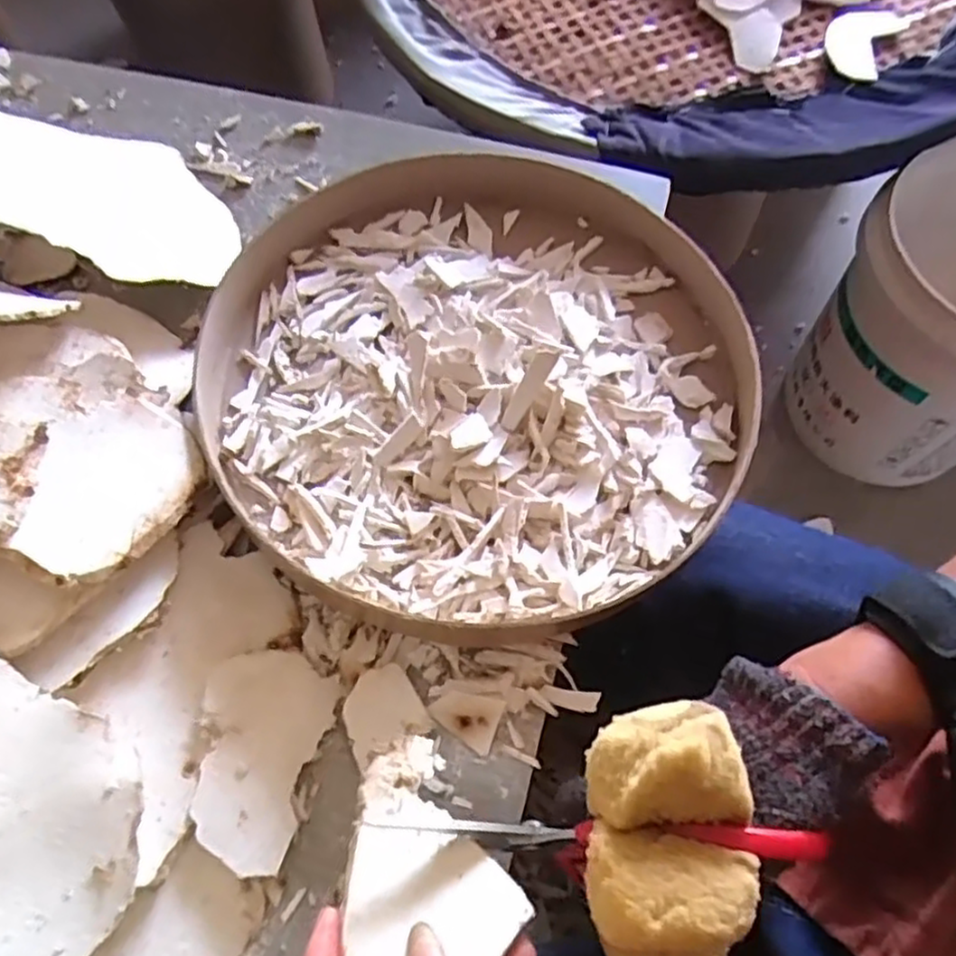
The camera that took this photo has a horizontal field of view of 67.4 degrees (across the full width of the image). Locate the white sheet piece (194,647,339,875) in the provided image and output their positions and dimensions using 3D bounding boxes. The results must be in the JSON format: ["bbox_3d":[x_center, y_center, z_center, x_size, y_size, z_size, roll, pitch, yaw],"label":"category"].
[{"bbox_3d":[-0.106,0.129,0.338,0.060,0.004,0.092,25,59,-14],"label":"white sheet piece"}]

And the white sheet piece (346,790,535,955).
[{"bbox_3d":[-0.028,0.172,0.283,0.074,0.005,0.072,35,66,24],"label":"white sheet piece"}]

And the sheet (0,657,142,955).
[{"bbox_3d":[-0.192,0.145,0.293,0.104,0.013,0.120,23,70,-5],"label":"sheet"}]

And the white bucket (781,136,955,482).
[{"bbox_3d":[0.553,-0.169,0.842,0.280,0.360,0.274,-1,66,1],"label":"white bucket"}]

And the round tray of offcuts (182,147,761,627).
[{"bbox_3d":[-0.001,-0.063,0.418,0.303,0.038,0.299,-1,66,1],"label":"round tray of offcuts"}]

